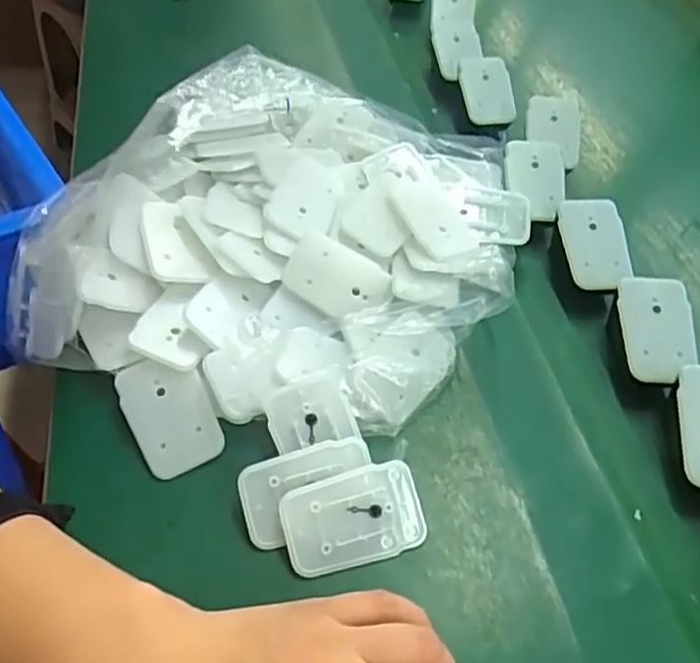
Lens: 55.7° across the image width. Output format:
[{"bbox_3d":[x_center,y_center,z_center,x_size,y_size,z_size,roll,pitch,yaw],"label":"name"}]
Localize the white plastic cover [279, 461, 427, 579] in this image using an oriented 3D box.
[{"bbox_3d":[0.002,0.094,0.335,0.070,0.008,0.044,-14,77,-9],"label":"white plastic cover"}]

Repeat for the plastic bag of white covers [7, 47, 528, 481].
[{"bbox_3d":[-0.046,-0.073,0.439,0.294,0.093,0.322,32,55,22],"label":"plastic bag of white covers"}]

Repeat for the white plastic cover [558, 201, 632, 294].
[{"bbox_3d":[0.167,-0.060,0.451,0.044,0.007,0.065,-7,77,0],"label":"white plastic cover"}]

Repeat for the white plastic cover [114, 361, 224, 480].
[{"bbox_3d":[-0.100,0.046,0.368,0.045,0.004,0.065,-22,73,-12],"label":"white plastic cover"}]

